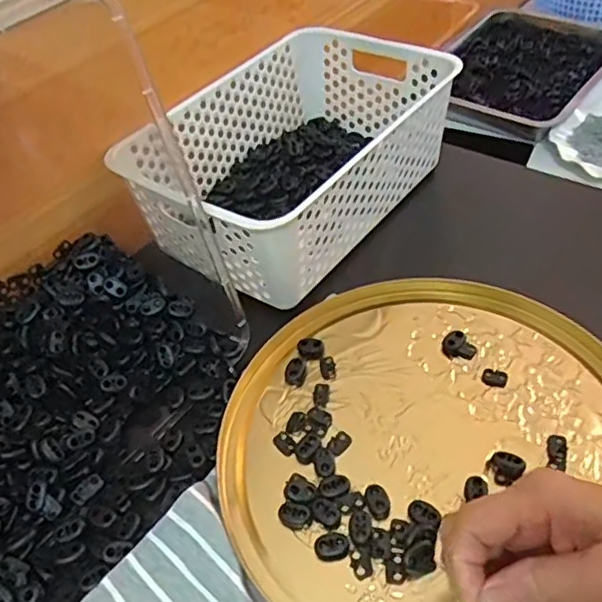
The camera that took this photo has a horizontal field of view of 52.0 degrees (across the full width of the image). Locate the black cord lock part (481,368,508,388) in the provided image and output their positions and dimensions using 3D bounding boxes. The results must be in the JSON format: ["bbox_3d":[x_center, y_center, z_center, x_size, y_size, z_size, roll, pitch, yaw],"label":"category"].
[{"bbox_3d":[0.145,0.058,0.462,0.018,0.004,0.016,15,51,17],"label":"black cord lock part"}]

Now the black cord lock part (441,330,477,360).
[{"bbox_3d":[0.124,0.036,0.482,0.026,0.005,0.025,26,55,28],"label":"black cord lock part"}]

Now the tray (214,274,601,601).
[{"bbox_3d":[0.086,0.093,0.432,0.273,0.013,0.287,-2,48,2],"label":"tray"}]

